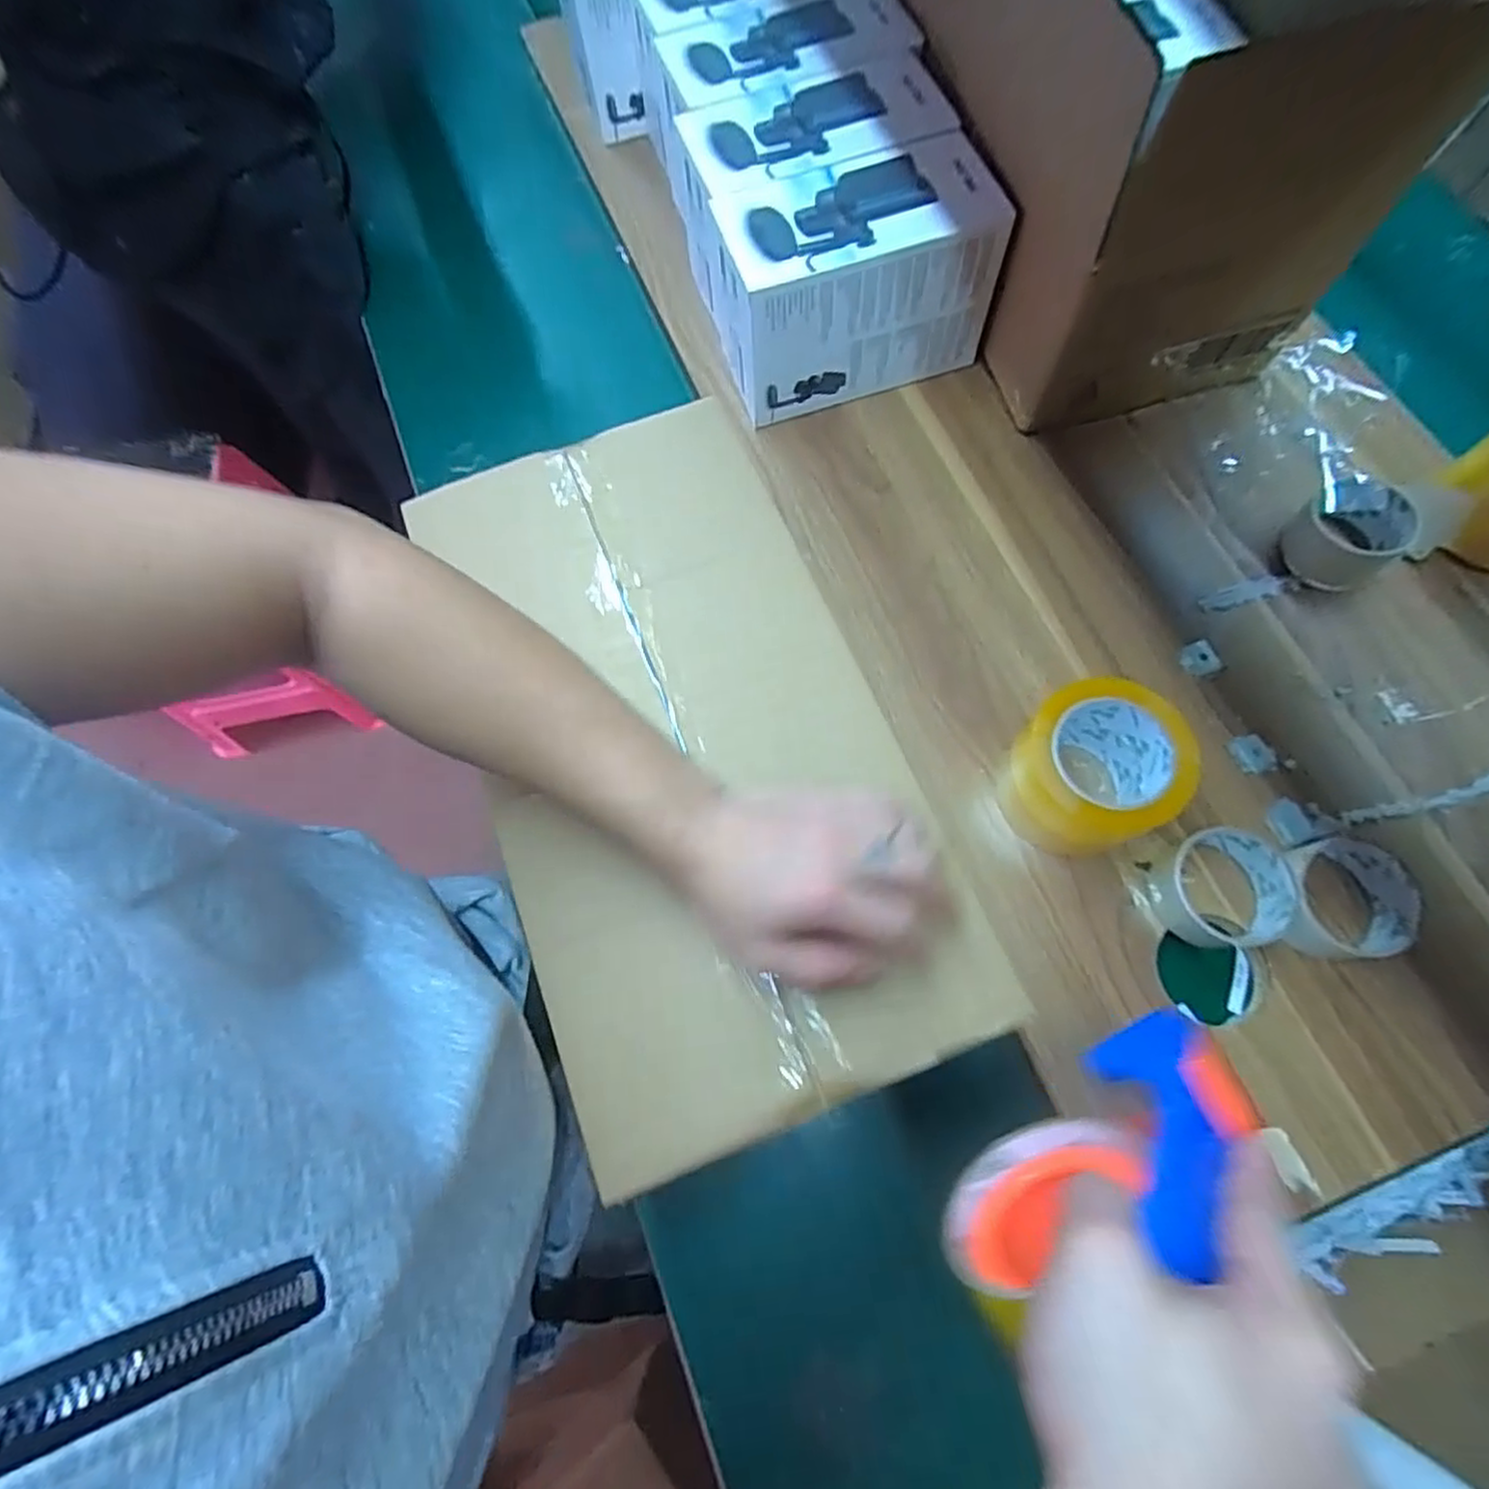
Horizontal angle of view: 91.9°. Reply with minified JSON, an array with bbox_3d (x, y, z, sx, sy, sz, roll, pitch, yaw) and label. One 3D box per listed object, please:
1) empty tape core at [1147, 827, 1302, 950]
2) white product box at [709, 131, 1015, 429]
[{"bbox_3d":[0.353,0.107,0.532,0.093,0.042,0.084,-8,70,0],"label":"empty tape core"},{"bbox_3d":[0.097,-0.418,0.667,0.238,0.155,0.123,-15,71,-3],"label":"white product box"}]

